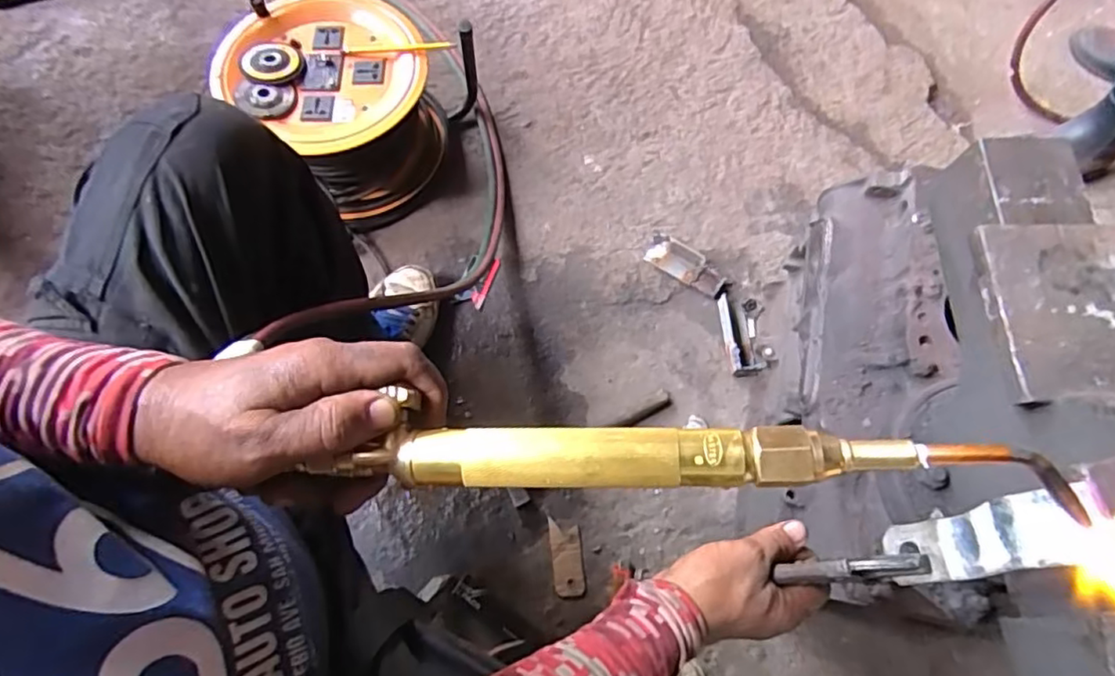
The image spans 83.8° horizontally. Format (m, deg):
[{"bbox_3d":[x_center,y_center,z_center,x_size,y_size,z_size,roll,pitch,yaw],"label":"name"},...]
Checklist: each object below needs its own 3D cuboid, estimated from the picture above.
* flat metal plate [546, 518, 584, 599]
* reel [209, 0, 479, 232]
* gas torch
[{"bbox_3d":[0.012,0.288,0.813,0.039,0.004,0.093,-6,69,-4],"label":"flat metal plate"},{"bbox_3d":[-0.324,-0.365,0.955,0.304,0.178,0.296,20,69,6],"label":"reel"},{"bbox_3d":[0.062,0.056,0.288,0.321,0.024,0.030,0,69,6],"label":"gas torch"}]

